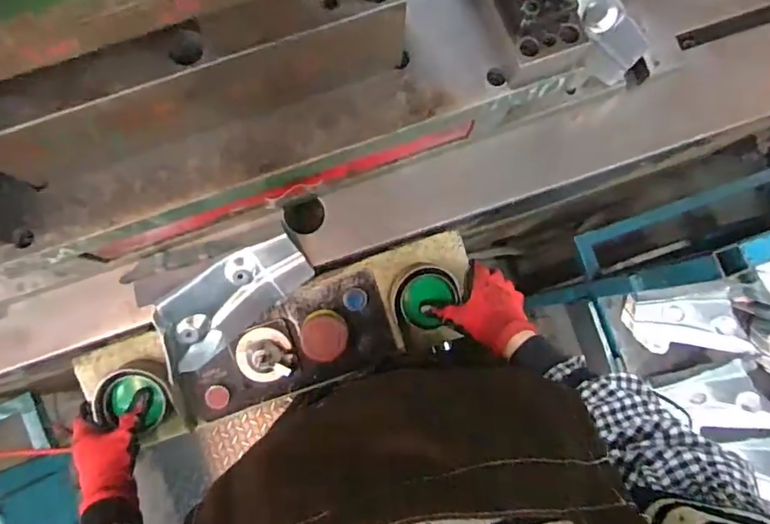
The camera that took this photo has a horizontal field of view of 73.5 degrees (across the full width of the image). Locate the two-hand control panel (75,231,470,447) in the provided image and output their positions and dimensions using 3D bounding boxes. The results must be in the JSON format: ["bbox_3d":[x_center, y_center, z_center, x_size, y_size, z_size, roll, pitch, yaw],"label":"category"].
[{"bbox_3d":[-0.122,0.099,0.647,0.478,0.123,0.139,-17,83,-5],"label":"two-hand control panel"}]

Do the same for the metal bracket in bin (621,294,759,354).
[{"bbox_3d":[0.596,0.124,1.019,0.227,0.048,0.118,5,82,17],"label":"metal bracket in bin"}]

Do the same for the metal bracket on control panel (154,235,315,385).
[{"bbox_3d":[-0.183,0.049,0.616,0.200,0.022,0.095,-34,118,-9],"label":"metal bracket on control panel"}]

